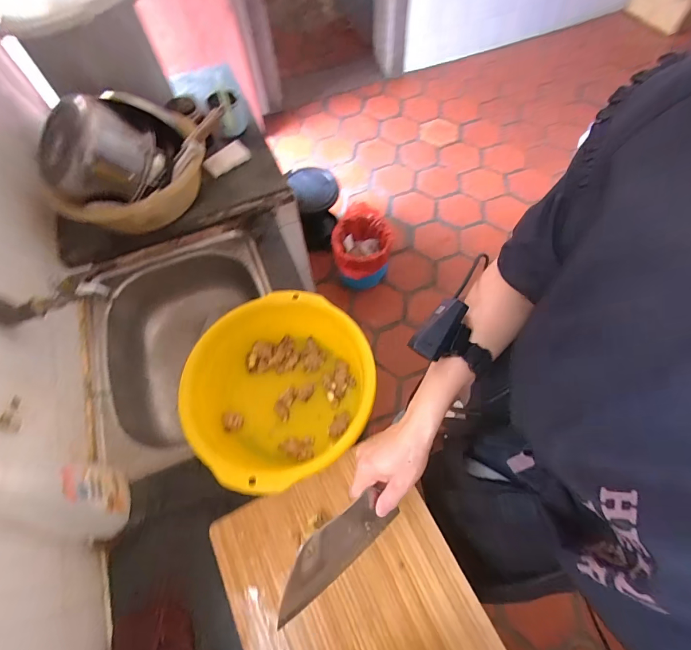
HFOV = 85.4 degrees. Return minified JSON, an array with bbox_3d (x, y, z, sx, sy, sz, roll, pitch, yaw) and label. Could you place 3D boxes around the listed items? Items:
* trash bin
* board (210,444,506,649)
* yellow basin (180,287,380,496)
[{"bbox_3d":[0.073,-0.317,1.586,0.238,0.246,0.282,1,63,4],"label":"trash bin"},{"bbox_3d":[0.026,0.417,0.509,0.311,0.036,0.434,-25,64,-9],"label":"board"},{"bbox_3d":[-0.101,0.105,0.624,0.282,0.129,0.285,-1,63,3],"label":"yellow basin"}]

